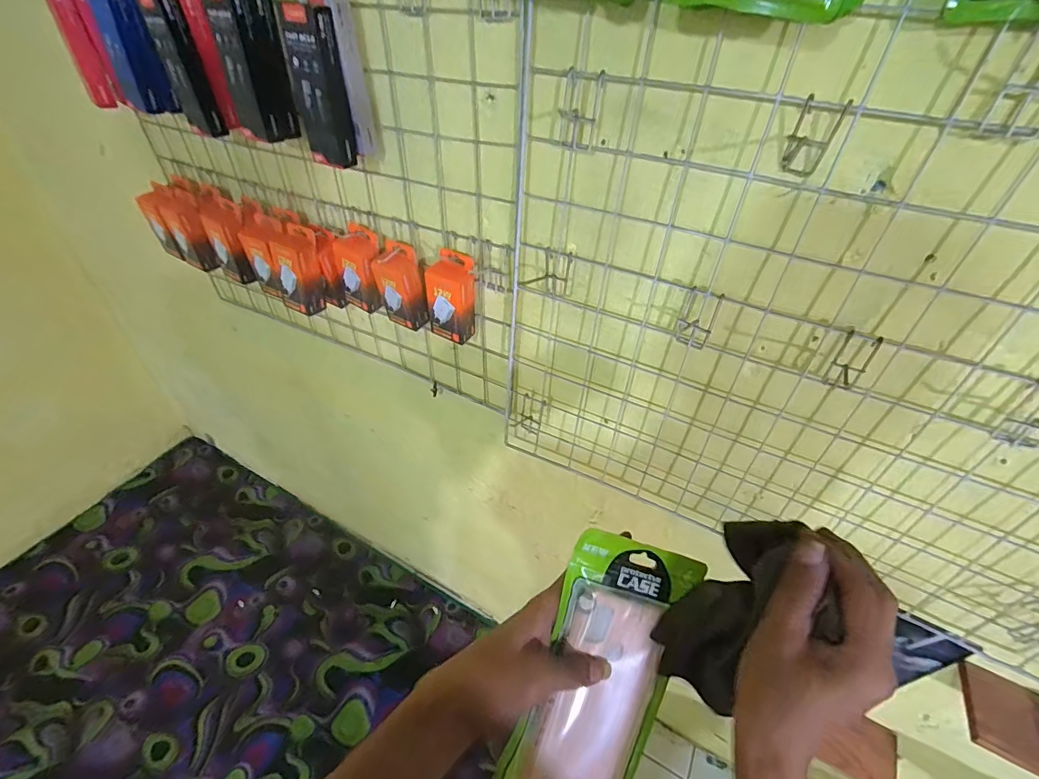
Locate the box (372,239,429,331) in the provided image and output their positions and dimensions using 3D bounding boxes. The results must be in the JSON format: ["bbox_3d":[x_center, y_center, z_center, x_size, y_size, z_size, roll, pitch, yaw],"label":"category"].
[{"bbox_3d":[-0.172,-0.148,0.665,0.073,0.115,0.047,25,46,19],"label":"box"}]

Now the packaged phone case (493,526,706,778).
[{"bbox_3d":[0.062,0.214,0.334,0.107,0.008,0.204,22,85,-12],"label":"packaged phone case"}]

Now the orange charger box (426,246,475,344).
[{"bbox_3d":[-0.093,-0.127,0.634,0.065,0.116,0.050,17,44,12],"label":"orange charger box"}]

